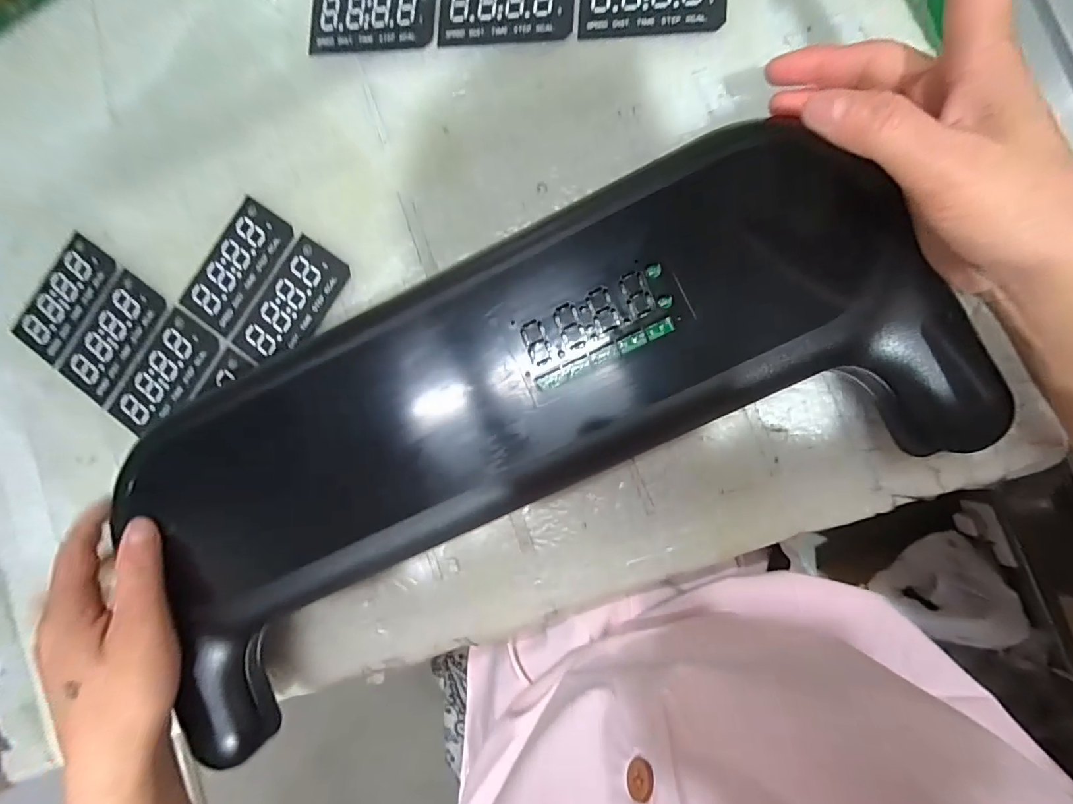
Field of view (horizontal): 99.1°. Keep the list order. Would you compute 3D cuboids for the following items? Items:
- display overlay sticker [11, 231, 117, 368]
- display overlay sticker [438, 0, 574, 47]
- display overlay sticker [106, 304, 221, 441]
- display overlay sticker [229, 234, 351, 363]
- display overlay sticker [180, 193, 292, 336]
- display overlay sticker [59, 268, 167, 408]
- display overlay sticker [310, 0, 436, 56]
[{"bbox_3d":[-0.354,-0.077,0.341,0.048,0.004,0.090,36,92,8],"label":"display overlay sticker"},{"bbox_3d":[-0.021,-0.264,0.306,0.090,0.004,0.047,4,88,8],"label":"display overlay sticker"},{"bbox_3d":[-0.266,-0.019,0.326,0.047,0.004,0.089,35,92,8],"label":"display overlay sticker"},{"bbox_3d":[-0.170,-0.067,0.316,0.050,0.004,0.090,36,92,8],"label":"display overlay sticker"},{"bbox_3d":[-0.212,-0.096,0.324,0.048,0.004,0.091,34,92,8],"label":"display overlay sticker"},{"bbox_3d":[-0.311,-0.048,0.337,0.051,0.004,0.091,35,92,8],"label":"display overlay sticker"},{"bbox_3d":[-0.115,-0.268,0.319,0.091,0.004,0.045,2,88,8],"label":"display overlay sticker"}]

